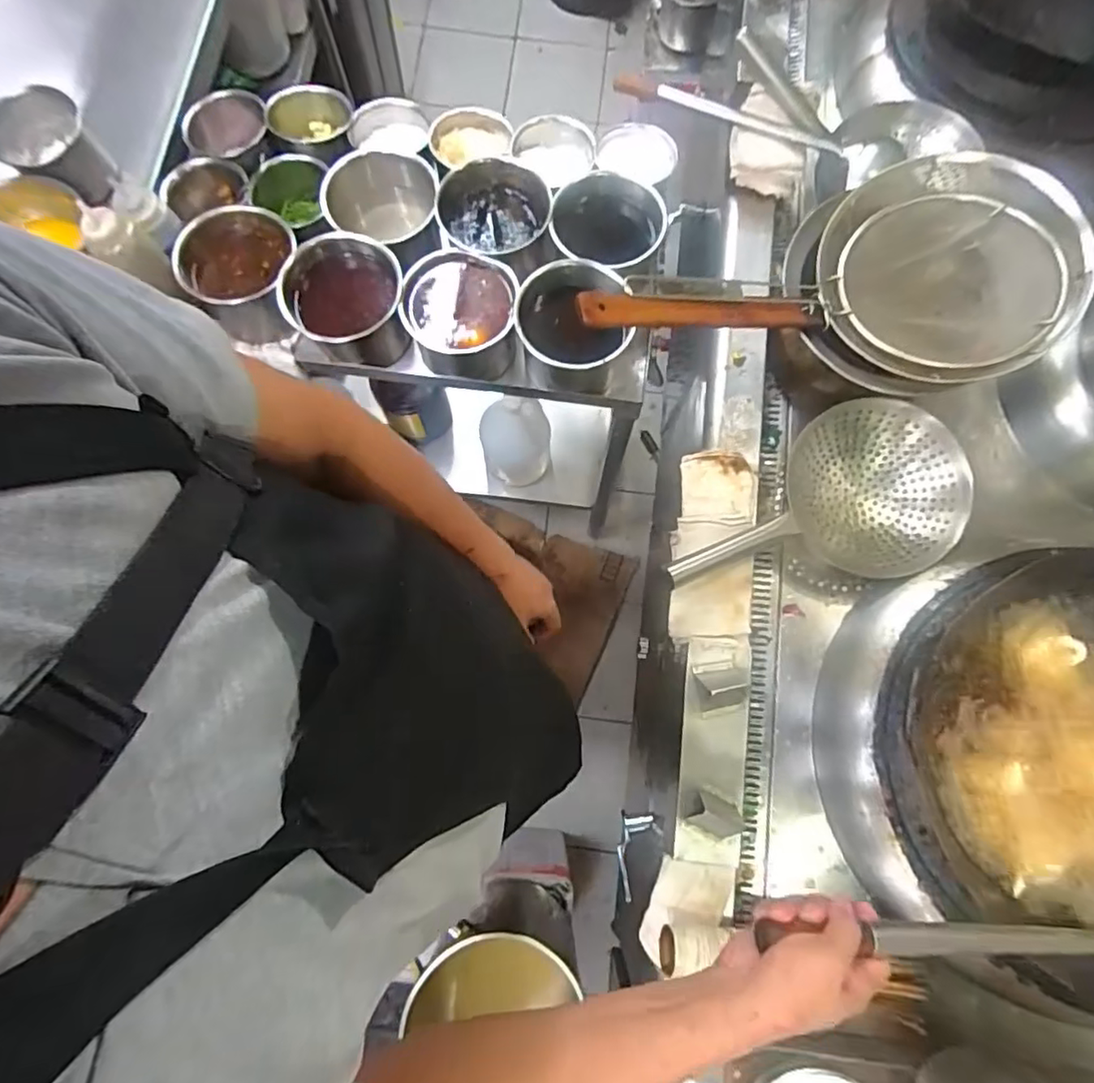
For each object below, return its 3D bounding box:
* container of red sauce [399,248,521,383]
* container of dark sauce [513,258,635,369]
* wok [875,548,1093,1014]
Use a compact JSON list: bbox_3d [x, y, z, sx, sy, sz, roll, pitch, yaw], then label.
[{"bbox_3d":[-0.117,-0.309,0.847,0.150,0.136,0.156,-1,77,-1],"label":"container of red sauce"},{"bbox_3d":[0.031,-0.289,0.817,0.143,0.114,0.157,-3,77,-2],"label":"container of dark sauce"},{"bbox_3d":[0.586,0.234,0.646,0.404,0.162,0.403,-30,80,-7],"label":"wok"}]

